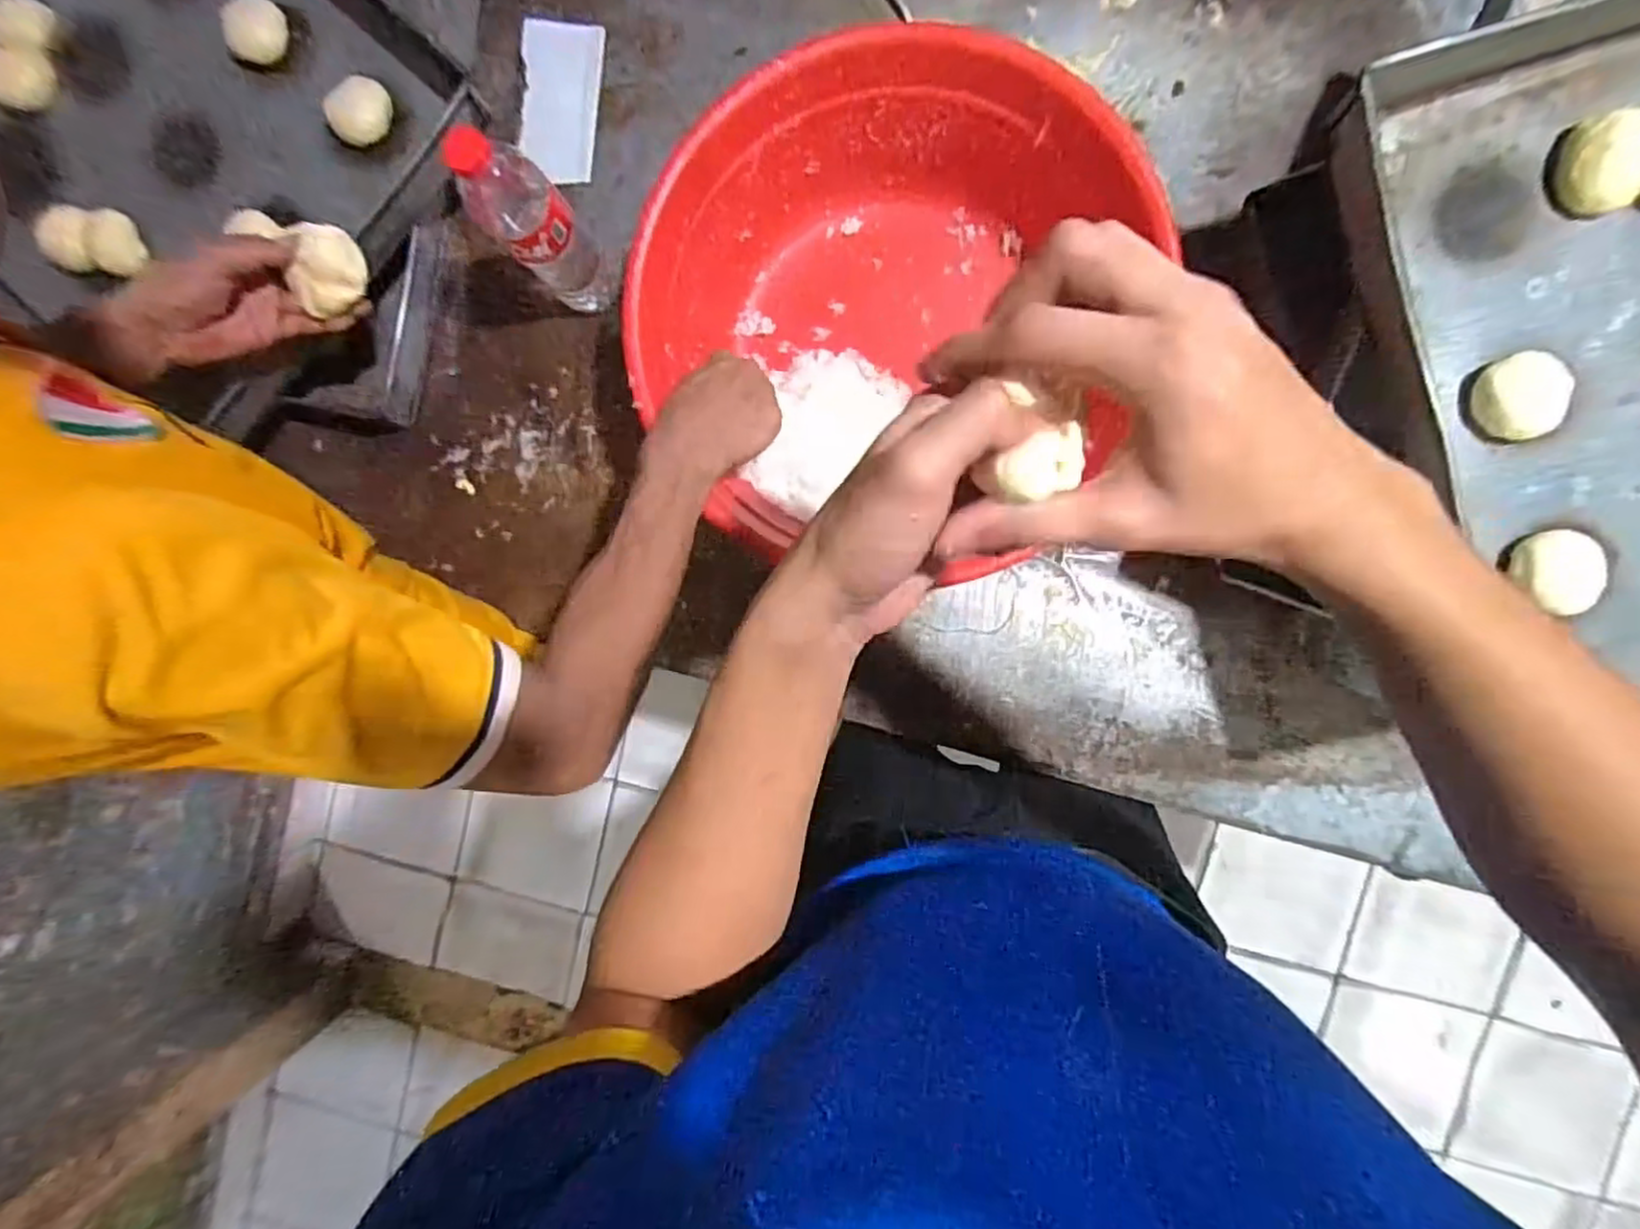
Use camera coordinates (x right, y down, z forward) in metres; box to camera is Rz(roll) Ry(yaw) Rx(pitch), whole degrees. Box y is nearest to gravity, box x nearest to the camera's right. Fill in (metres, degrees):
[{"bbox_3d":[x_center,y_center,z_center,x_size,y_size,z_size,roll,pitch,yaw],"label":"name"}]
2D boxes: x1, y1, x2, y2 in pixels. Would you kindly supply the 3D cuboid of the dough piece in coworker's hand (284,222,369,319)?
[{"bbox_3d":[-0.401,-0.279,0.592,0.055,0.034,0.068,31,96,2],"label":"dough piece in coworker's hand"}]

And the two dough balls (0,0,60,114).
[{"bbox_3d":[-0.749,-0.525,0.680,0.036,0.047,0.098,4,94,4],"label":"two dough balls"}]

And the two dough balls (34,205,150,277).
[{"bbox_3d":[-0.688,-0.355,0.686,0.079,0.035,0.060,11,95,4],"label":"two dough balls"}]

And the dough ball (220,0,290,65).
[{"bbox_3d":[-0.514,-0.534,0.668,0.037,0.043,0.058,41,96,1],"label":"dough ball"}]

